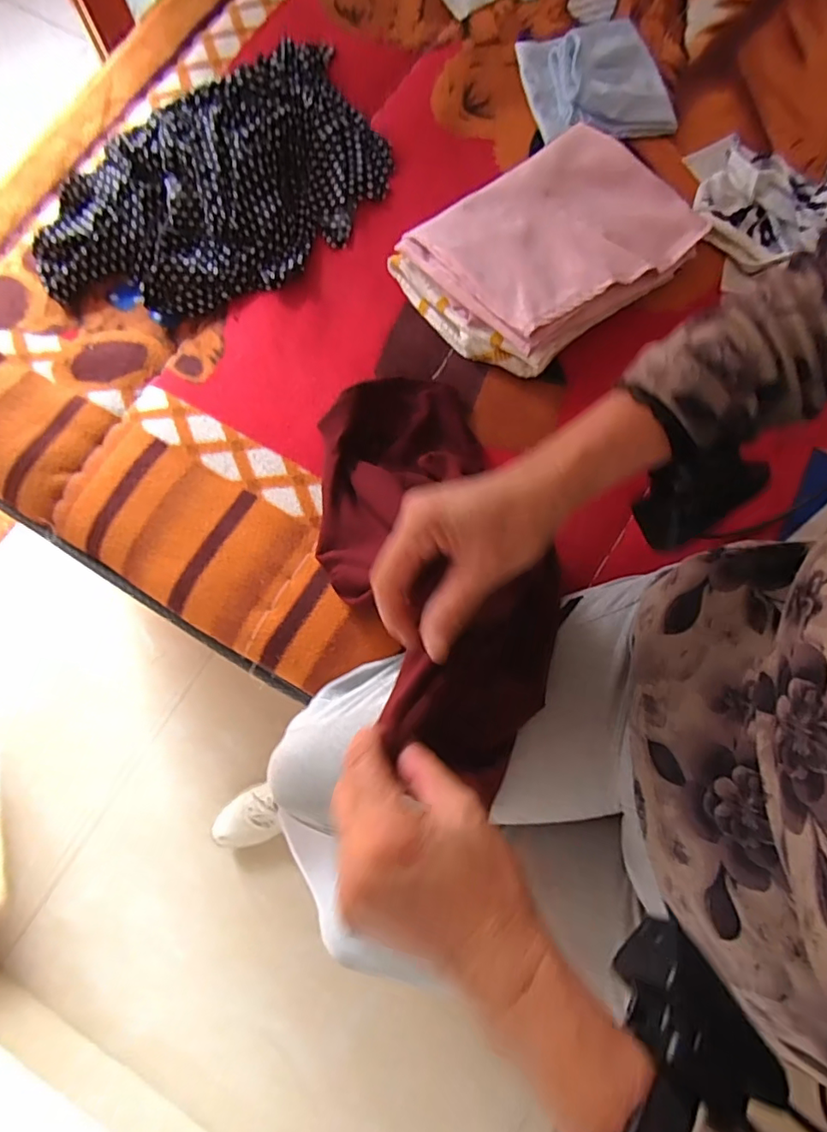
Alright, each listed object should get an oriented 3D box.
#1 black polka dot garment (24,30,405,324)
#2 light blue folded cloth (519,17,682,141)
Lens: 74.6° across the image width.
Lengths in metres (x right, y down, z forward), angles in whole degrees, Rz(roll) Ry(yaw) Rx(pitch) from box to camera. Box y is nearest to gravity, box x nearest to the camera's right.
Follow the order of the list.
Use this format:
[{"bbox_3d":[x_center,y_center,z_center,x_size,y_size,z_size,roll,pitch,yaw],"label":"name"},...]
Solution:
[{"bbox_3d":[-0.212,-0.399,0.553,0.383,0.058,0.259,-32,79,-7],"label":"black polka dot garment"},{"bbox_3d":[0.202,-0.542,0.601,0.144,0.027,0.154,-13,78,-3],"label":"light blue folded cloth"}]

